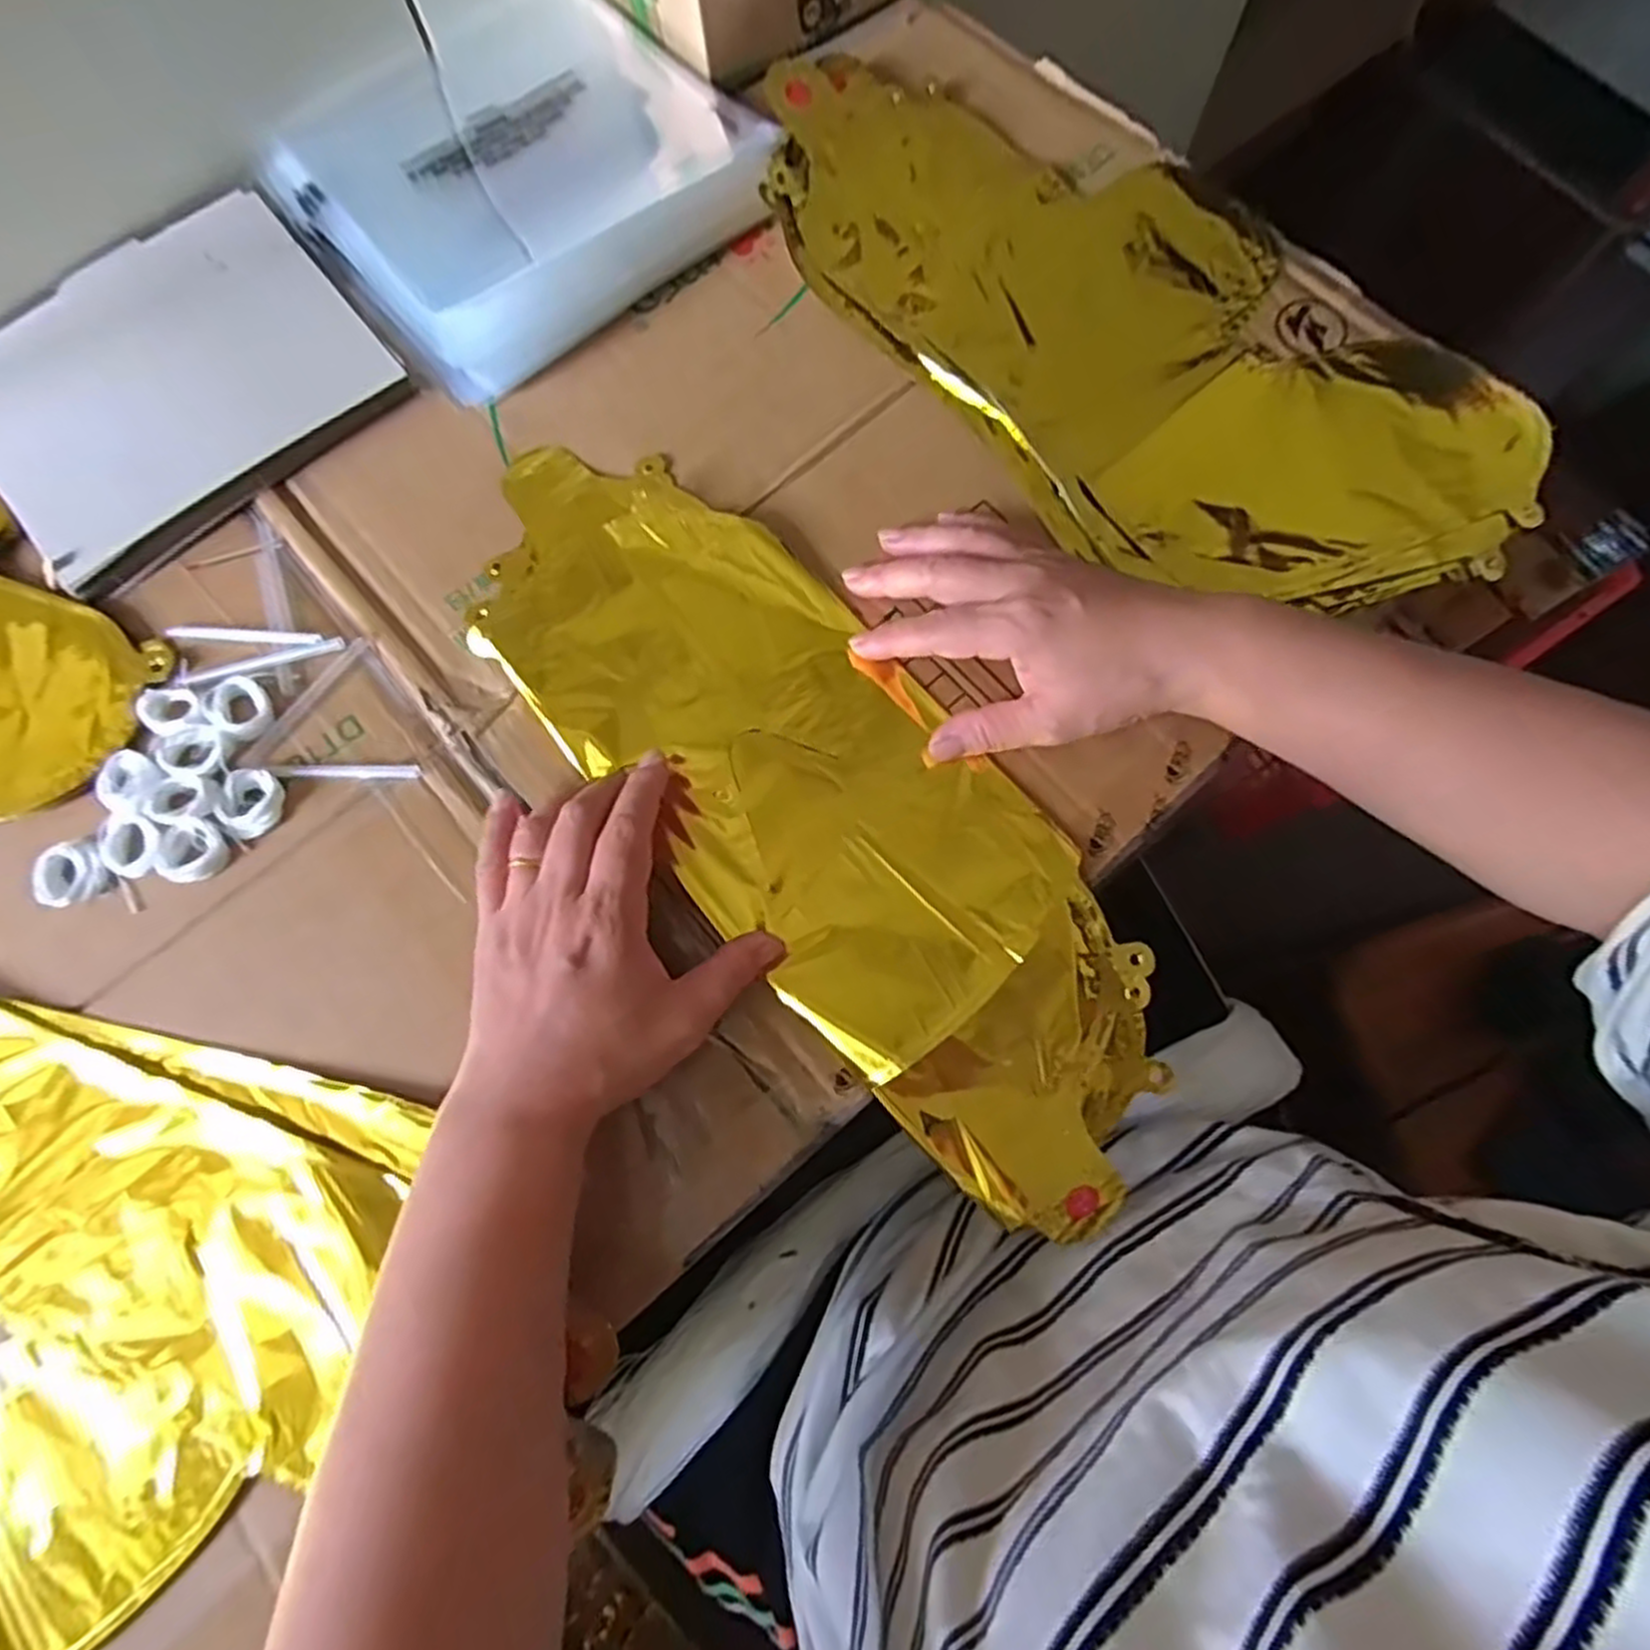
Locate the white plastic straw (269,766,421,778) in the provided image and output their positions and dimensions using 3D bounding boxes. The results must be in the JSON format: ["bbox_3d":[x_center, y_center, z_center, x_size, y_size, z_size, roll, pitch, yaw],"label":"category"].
[{"bbox_3d":[-0.220,-0.024,0.367,0.067,0.005,0.007,1,75,2],"label":"white plastic straw"}]

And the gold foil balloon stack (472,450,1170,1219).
[{"bbox_3d":[-0.007,-0.016,0.373,0.139,0.036,0.417,-39,80,-9],"label":"gold foil balloon stack"}]

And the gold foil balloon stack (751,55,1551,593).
[{"bbox_3d":[0.157,-0.277,0.420,0.222,0.019,0.433,-41,78,-9],"label":"gold foil balloon stack"}]

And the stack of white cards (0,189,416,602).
[{"bbox_3d":[-0.337,-0.231,0.410,0.189,0.013,0.166,-40,78,-9],"label":"stack of white cards"}]

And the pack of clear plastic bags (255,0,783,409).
[{"bbox_3d":[-0.174,-0.373,0.447,0.233,0.026,0.229,-38,77,-8],"label":"pack of clear plastic bags"}]

